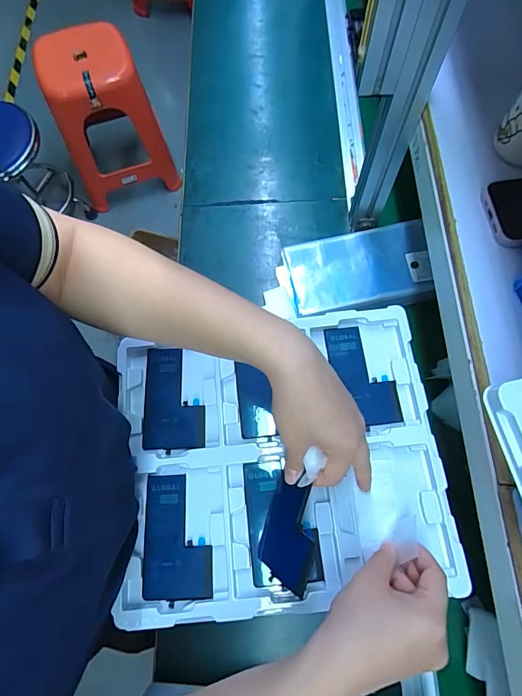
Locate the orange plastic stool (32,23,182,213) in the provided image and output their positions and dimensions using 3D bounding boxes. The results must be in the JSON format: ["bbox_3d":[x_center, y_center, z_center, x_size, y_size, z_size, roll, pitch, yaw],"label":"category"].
[{"bbox_3d":[-0.561,-0.810,1.375,0.338,0.430,0.338,-27,73,-8],"label":"orange plastic stool"}]

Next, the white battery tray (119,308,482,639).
[{"bbox_3d":[0.015,0.106,0.385,0.313,0.021,0.270,-7,72,-1],"label":"white battery tray"}]

